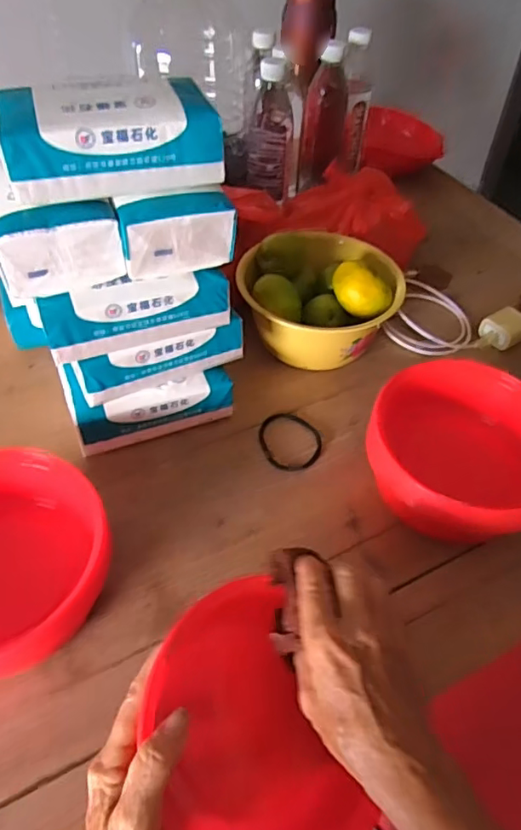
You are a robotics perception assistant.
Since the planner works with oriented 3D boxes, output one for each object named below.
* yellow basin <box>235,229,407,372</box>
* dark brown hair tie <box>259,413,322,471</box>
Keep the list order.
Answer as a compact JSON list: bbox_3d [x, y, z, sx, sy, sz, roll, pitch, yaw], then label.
[{"bbox_3d":[0.068,-0.129,0.646,0.176,0.110,0.138,-16,51,-15],"label":"yellow basin"},{"bbox_3d":[0.029,0.025,0.577,0.061,0.005,0.074,-18,51,-16],"label":"dark brown hair tie"}]

